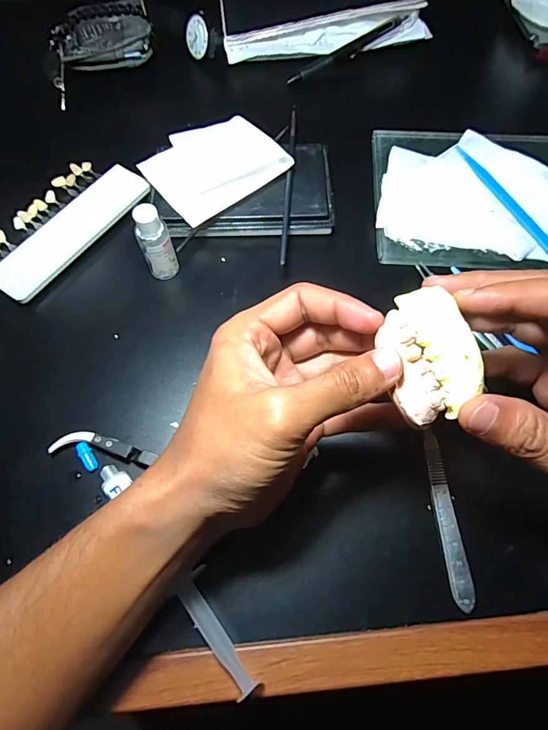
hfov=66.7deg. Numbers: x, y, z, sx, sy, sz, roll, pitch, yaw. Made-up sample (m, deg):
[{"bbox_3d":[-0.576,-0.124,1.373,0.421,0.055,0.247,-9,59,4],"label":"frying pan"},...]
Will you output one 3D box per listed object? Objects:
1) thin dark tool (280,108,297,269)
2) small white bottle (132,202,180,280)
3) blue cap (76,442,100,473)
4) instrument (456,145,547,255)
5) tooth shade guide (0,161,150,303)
[{"bbox_3d":[0.013,-0.155,0.345,0.006,0.007,0.169,4,66,1],"label":"thin dark tool"},{"bbox_3d":[-0.087,-0.089,0.308,0.023,0.058,0.020,-24,69,-11],"label":"small white bottle"},{"bbox_3d":[-0.121,0.060,0.271,0.008,0.009,0.020,-25,69,-11],"label":"blue cap"},{"bbox_3d":[0.192,-0.136,0.343,0.010,0.004,0.134,-24,69,-10],"label":"instrument"},{"bbox_3d":[-0.179,-0.121,0.352,0.071,0.014,0.146,34,70,13],"label":"tooth shade guide"}]

